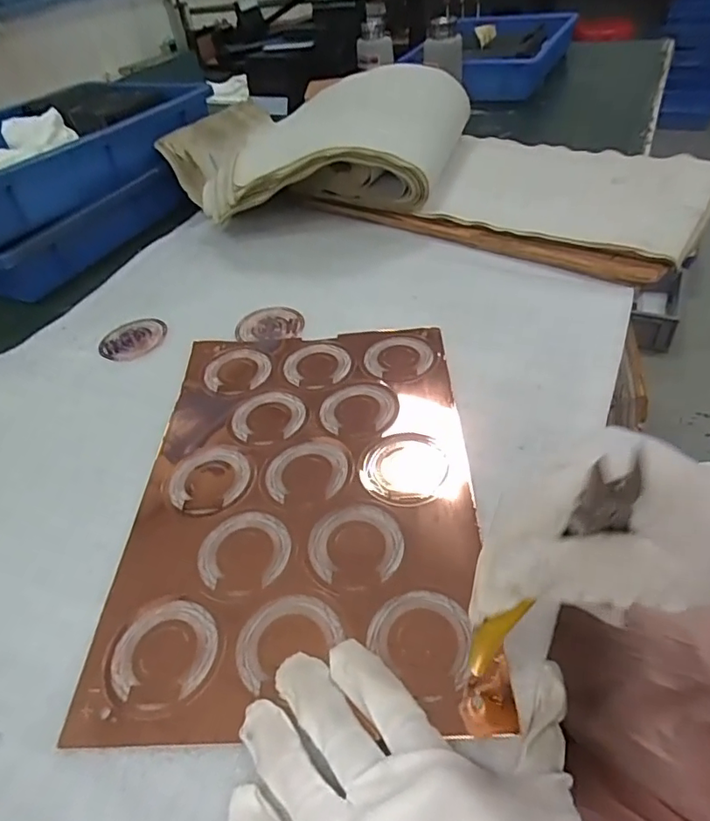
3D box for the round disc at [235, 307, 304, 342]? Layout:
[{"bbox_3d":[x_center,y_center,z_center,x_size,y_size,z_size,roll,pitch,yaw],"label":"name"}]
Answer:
[{"bbox_3d":[-0.077,-0.081,0.488,0.058,0.008,0.053,-9,44,-1],"label":"round disc"}]

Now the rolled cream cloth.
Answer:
[{"bbox_3d":[-0.041,-0.325,0.657,0.347,0.110,0.302,2,44,10],"label":"rolled cream cloth"}]

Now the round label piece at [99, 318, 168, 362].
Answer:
[{"bbox_3d":[-0.202,-0.065,0.492,0.050,0.007,0.060,16,49,23],"label":"round label piece"}]

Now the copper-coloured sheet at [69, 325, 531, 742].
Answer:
[{"bbox_3d":[-0.033,0.043,0.347,0.203,0.005,0.293,-4,44,4],"label":"copper-coloured sheet"}]

